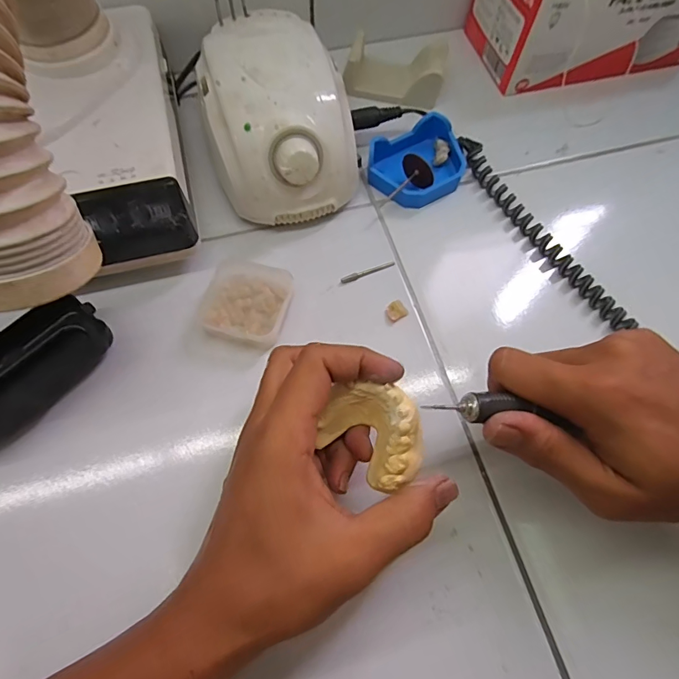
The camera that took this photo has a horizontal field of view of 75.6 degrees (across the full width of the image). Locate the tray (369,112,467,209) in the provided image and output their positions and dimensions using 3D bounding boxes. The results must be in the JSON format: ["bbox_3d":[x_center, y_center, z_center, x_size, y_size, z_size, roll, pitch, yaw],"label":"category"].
[{"bbox_3d":[0.067,-0.144,0.358,0.079,0.021,0.065,-29,70,-15],"label":"tray"}]

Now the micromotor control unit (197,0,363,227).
[{"bbox_3d":[-0.044,-0.167,0.331,0.105,0.077,0.141,-11,68,-7],"label":"micromotor control unit"}]

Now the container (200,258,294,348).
[{"bbox_3d":[-0.065,-0.026,0.307,0.059,0.019,0.063,15,66,4],"label":"container"}]

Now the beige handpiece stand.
[{"bbox_3d":[0.049,-0.244,0.394,0.086,0.030,0.060,9,66,2],"label":"beige handpiece stand"}]

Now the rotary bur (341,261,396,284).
[{"bbox_3d":[0.022,-0.051,0.329,0.043,0.004,0.005,-19,68,-11],"label":"rotary bur"}]

